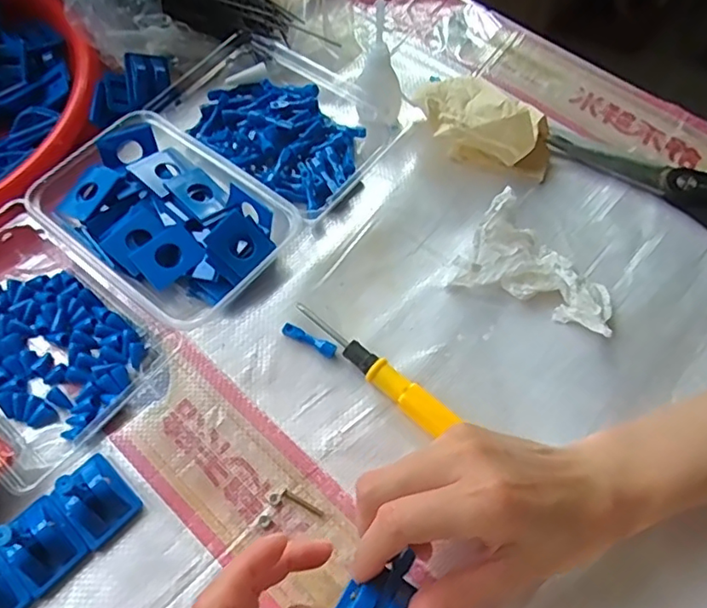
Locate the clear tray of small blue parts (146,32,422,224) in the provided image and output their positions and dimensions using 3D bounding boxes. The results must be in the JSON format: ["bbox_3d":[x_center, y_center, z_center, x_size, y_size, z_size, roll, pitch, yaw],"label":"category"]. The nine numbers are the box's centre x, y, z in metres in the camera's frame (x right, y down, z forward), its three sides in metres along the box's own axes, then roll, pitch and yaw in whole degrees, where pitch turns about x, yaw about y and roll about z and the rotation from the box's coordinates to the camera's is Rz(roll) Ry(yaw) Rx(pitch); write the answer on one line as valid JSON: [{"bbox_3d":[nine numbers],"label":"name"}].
[{"bbox_3d":[-0.060,-0.151,0.448,0.174,0.030,0.122,33,67,17],"label":"clear tray of small blue parts"}]

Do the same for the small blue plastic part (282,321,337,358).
[{"bbox_3d":[-0.029,0.023,0.372,0.038,0.007,0.008,26,65,14],"label":"small blue plastic part"}]

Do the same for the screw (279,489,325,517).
[{"bbox_3d":[-0.029,0.113,0.327,0.027,0.004,0.004,26,65,14],"label":"screw"}]

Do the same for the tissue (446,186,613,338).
[{"bbox_3d":[0.122,-0.019,0.371,0.098,0.046,0.050,32,67,16],"label":"tissue"}]

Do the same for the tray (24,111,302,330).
[{"bbox_3d":[-0.130,-0.060,0.398,0.155,0.034,0.112,39,69,19],"label":"tray"}]

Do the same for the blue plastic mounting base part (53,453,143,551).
[{"bbox_3d":[-0.146,0.107,0.322,0.033,0.023,0.043,-39,68,-18],"label":"blue plastic mounting base part"}]

